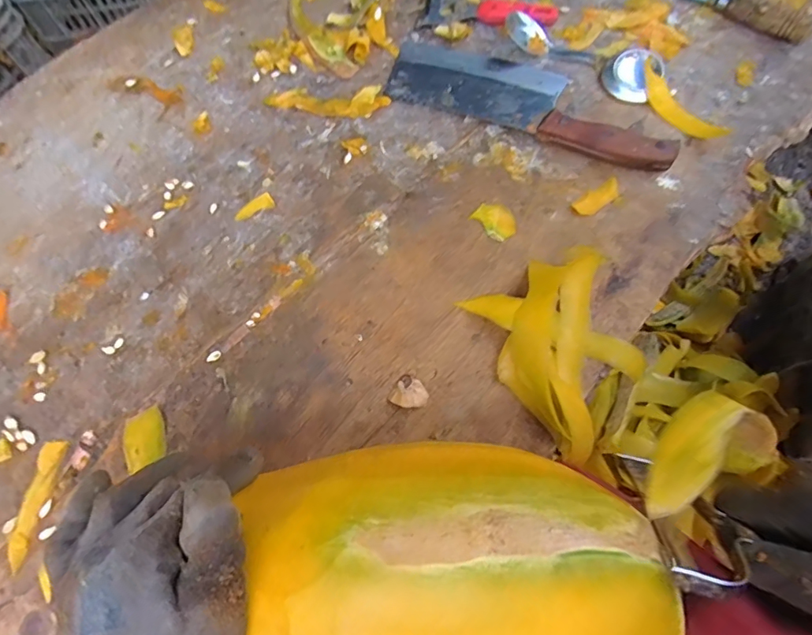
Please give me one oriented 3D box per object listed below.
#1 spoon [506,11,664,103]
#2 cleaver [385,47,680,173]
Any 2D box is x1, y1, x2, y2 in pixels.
[{"bbox_3d":[0.179,-0.272,0.486,0.157,0.024,0.049,32,76,11],"label":"spoon"},{"bbox_3d":[0.123,-0.224,0.477,0.288,0.029,0.085,23,75,8],"label":"cleaver"}]

